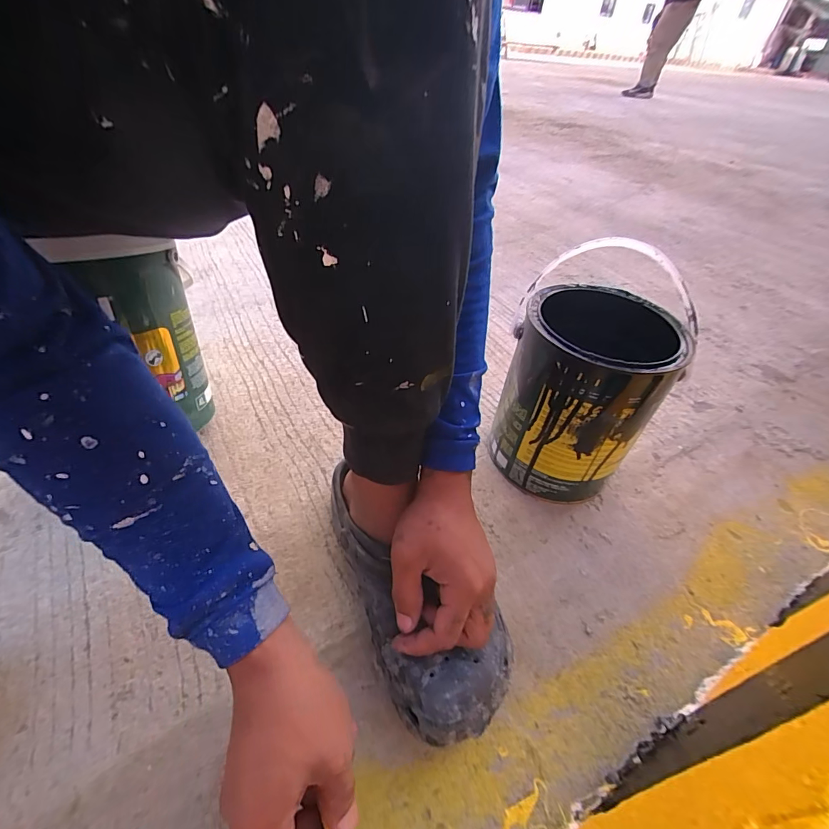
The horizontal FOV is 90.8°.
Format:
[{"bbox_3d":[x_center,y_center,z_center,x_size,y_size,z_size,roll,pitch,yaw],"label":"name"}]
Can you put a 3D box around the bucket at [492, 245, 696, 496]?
[{"bbox_3d":[0.193,-0.039,0.482,0.160,0.249,0.180,24,46,17],"label":"bucket"}]

